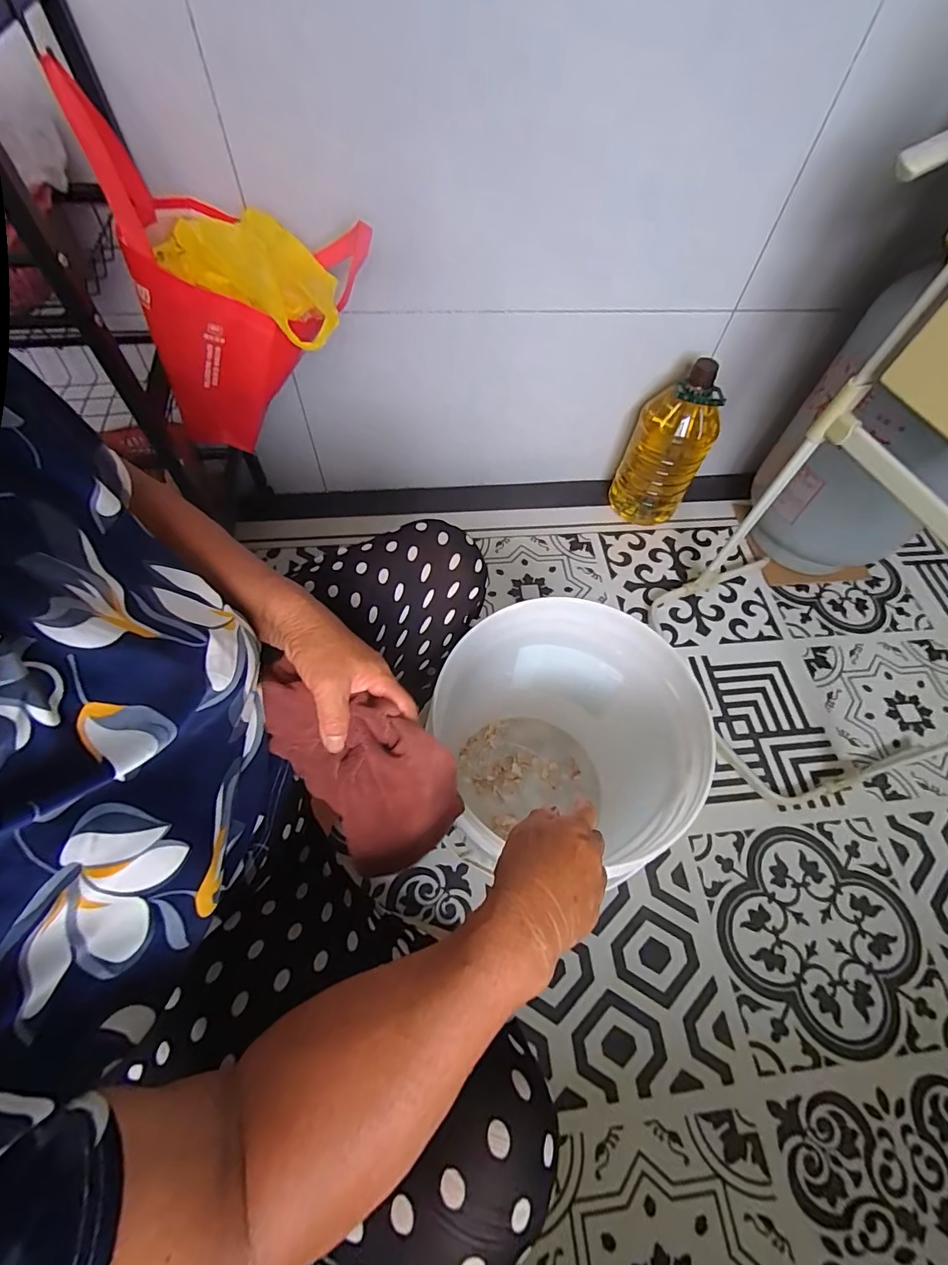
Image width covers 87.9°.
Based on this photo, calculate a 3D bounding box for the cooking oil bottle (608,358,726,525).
[{"bbox_3d":[0.409,-0.399,1.031,0.155,0.347,0.155,23,62,11],"label":"cooking oil bottle"}]

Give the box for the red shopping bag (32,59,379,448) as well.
[{"bbox_3d":[-0.276,-0.426,0.621,0.261,0.332,0.162,4,60,1],"label":"red shopping bag"}]

